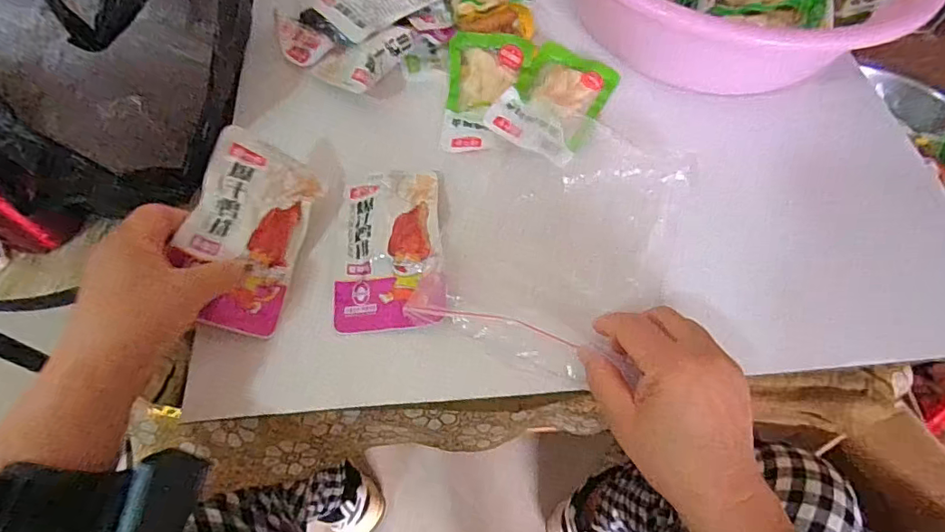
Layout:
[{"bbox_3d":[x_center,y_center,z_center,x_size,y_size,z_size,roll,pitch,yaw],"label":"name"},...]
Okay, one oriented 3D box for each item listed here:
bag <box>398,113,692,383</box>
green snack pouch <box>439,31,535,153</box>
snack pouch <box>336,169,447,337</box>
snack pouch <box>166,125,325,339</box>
[{"bbox_3d":[0.065,-0.029,0.395,0.173,0.016,0.216,16,62,7],"label":"bag"},{"bbox_3d":[0.014,-0.163,0.464,0.075,0.018,0.142,5,61,1],"label":"green snack pouch"},{"bbox_3d":[-0.061,-0.015,0.385,0.077,0.014,0.131,-2,61,-2],"label":"snack pouch"},{"bbox_3d":[-0.156,-0.026,0.358,0.076,0.016,0.137,23,68,-27],"label":"snack pouch"}]

